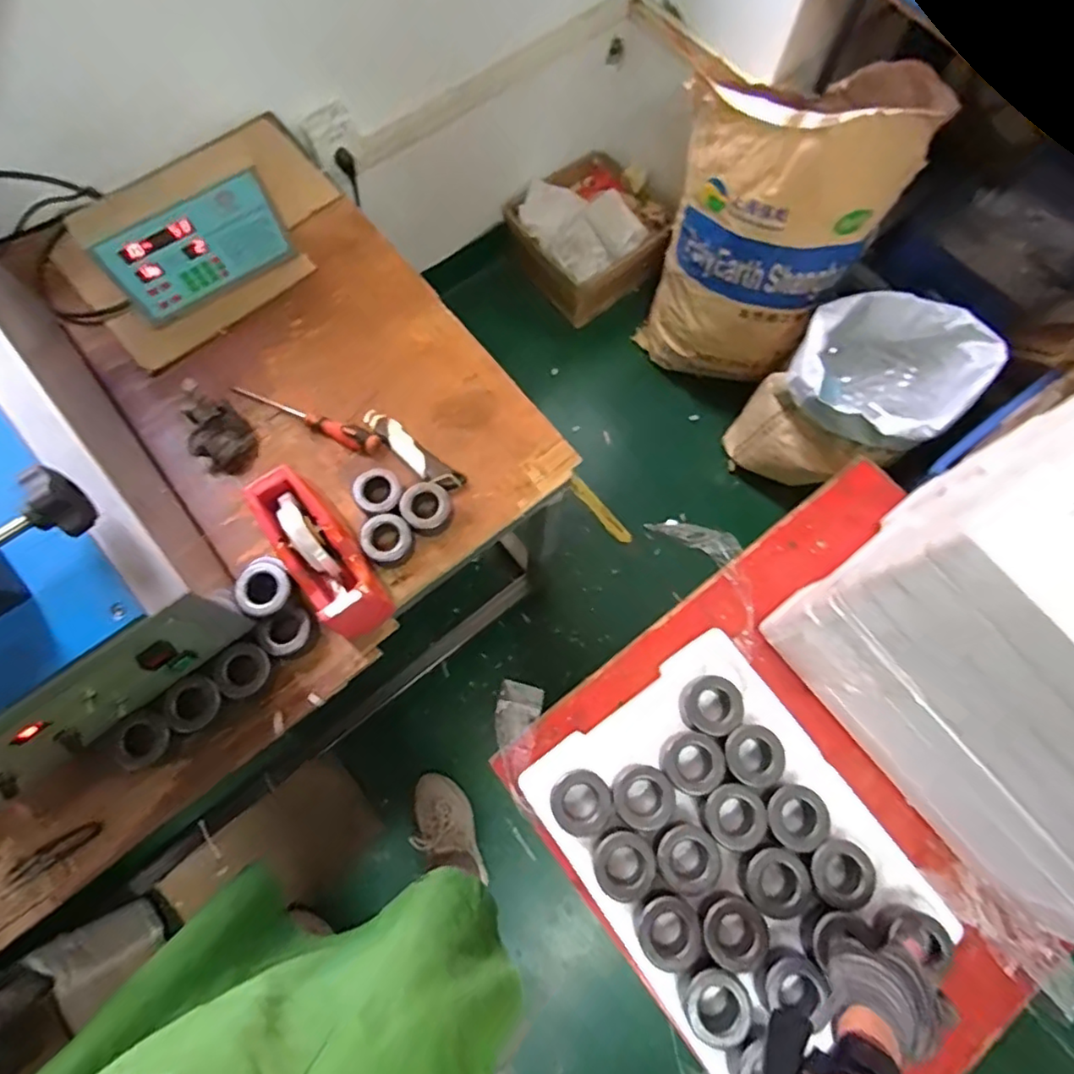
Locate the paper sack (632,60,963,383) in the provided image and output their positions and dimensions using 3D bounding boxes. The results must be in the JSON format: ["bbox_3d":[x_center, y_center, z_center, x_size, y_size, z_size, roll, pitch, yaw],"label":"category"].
[{"bbox_3d":[0.459,-0.630,1.279,0.400,0.598,0.309,33,75,8],"label":"paper sack"}]

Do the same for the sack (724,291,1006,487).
[{"bbox_3d":[0.672,-0.295,1.312,0.337,0.361,0.317,34,75,8],"label":"sack"}]

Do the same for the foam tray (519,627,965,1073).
[{"bbox_3d":[0.205,0.320,0.609,0.275,0.059,0.378,-35,77,-11],"label":"foam tray"}]

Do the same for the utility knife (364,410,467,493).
[{"bbox_3d":[-0.165,-0.113,0.791,0.159,0.014,0.035,40,76,10],"label":"utility knife"}]

